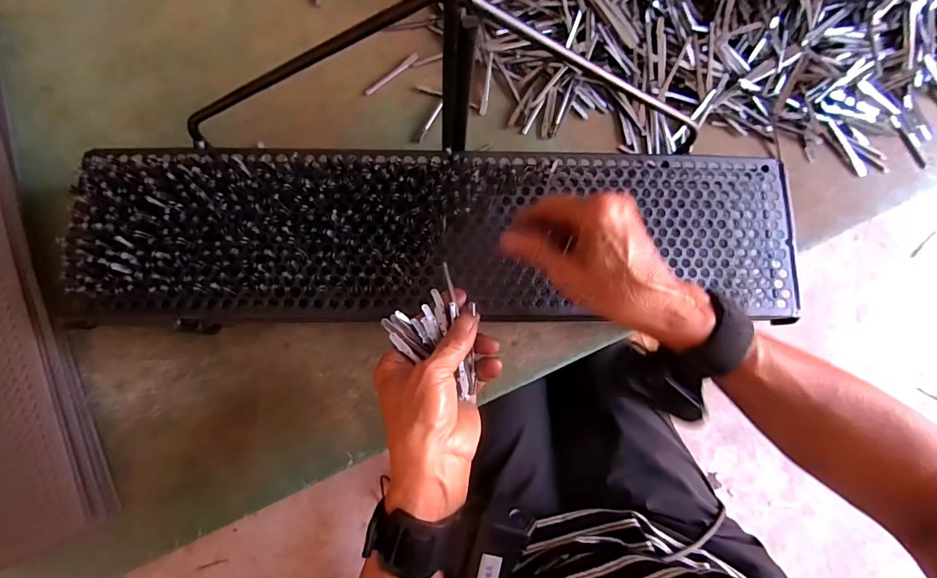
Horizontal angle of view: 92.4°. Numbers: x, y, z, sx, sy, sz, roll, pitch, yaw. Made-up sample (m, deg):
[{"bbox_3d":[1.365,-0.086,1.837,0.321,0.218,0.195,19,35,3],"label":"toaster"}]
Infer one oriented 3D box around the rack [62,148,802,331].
[{"bbox_3d":[-0.017,-0.046,0.374,0.579,0.035,0.147,0,81,-1],"label":"rack"}]

